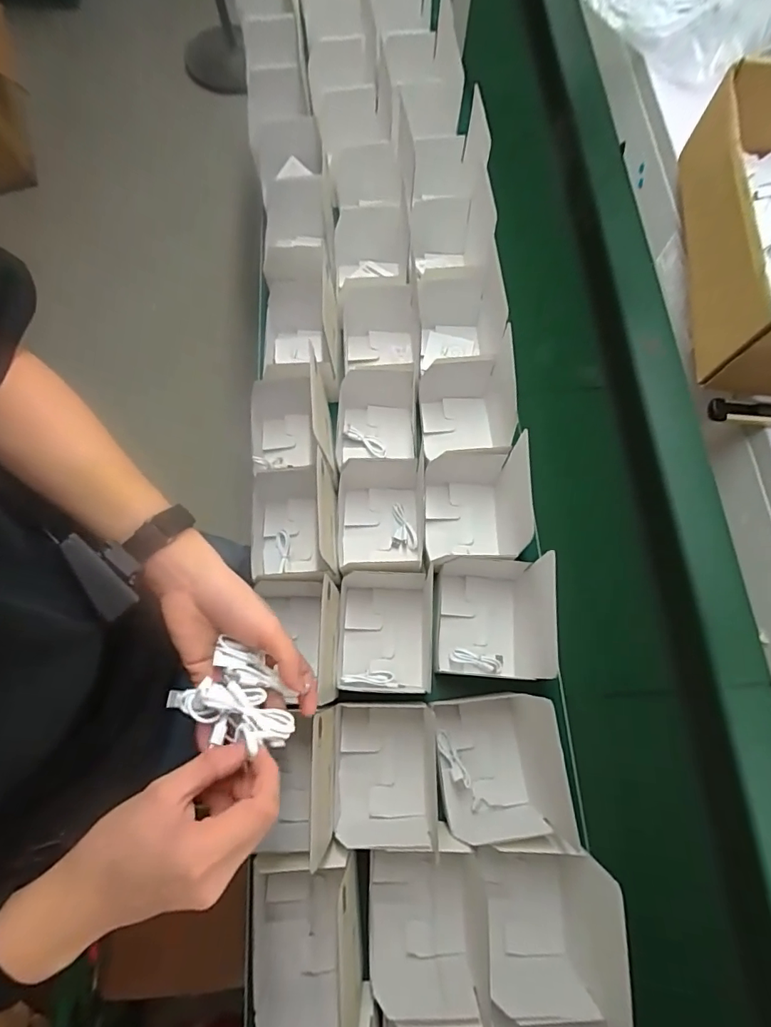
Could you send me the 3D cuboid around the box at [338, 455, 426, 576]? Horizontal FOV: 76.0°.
[{"bbox_3d":[-0.005,0.010,0.713,0.126,0.093,0.158,1,72,-1],"label":"box"}]

